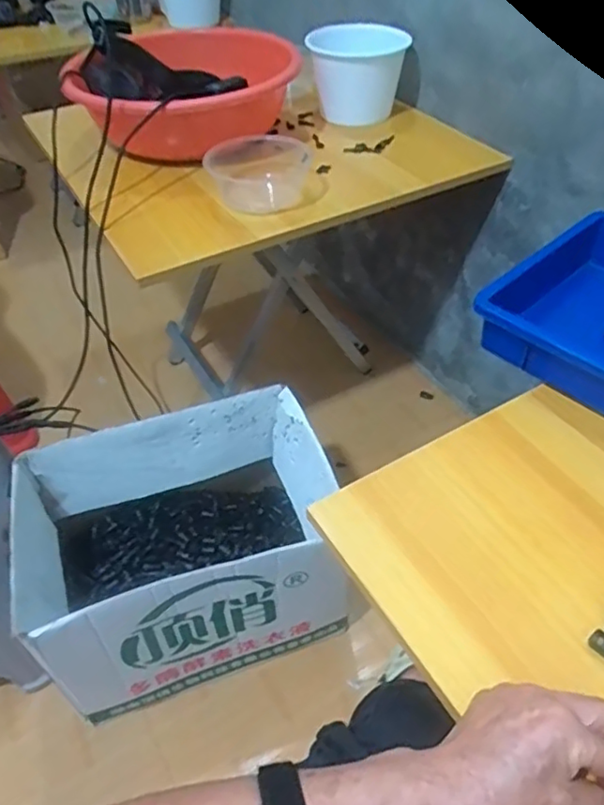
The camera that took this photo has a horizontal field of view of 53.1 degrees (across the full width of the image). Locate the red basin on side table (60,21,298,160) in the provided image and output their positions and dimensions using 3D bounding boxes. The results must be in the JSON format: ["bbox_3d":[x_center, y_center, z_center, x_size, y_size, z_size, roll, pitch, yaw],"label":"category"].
[{"bbox_3d":[-0.178,-0.466,0.908,0.327,0.111,0.267,-32,53,-27],"label":"red basin on side table"}]

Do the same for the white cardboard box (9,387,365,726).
[{"bbox_3d":[-0.163,0.201,0.845,0.398,0.243,0.273,-16,47,-14],"label":"white cardboard box"}]

